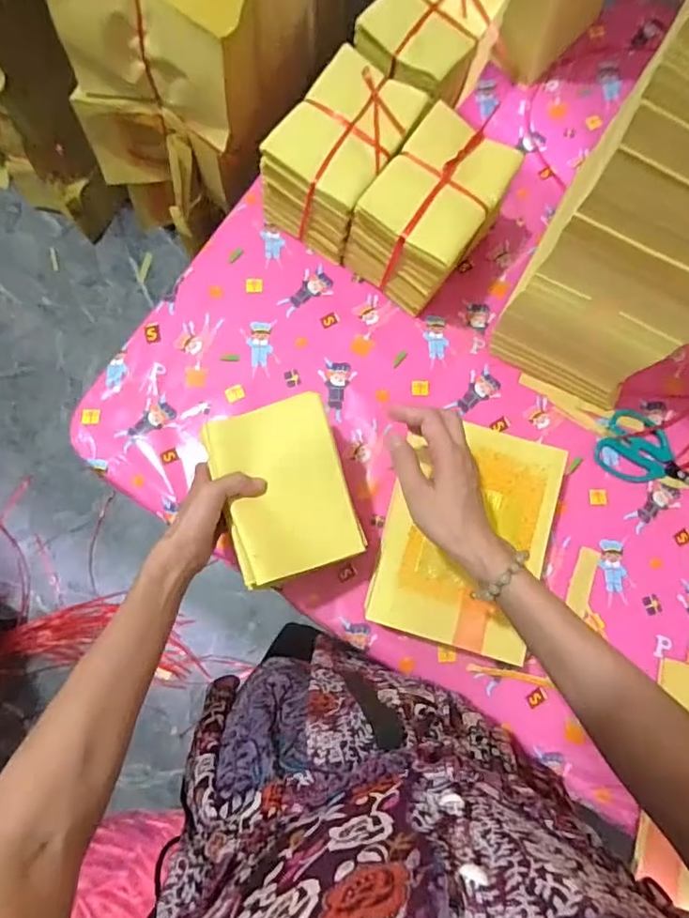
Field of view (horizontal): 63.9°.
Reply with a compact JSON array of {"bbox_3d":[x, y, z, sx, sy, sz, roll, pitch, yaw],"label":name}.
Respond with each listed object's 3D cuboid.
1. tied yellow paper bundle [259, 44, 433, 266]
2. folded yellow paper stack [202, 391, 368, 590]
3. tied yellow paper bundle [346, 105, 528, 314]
[{"bbox_3d":[0.002,-0.361,0.674,0.125,0.139,0.174,35,80,5],"label":"tied yellow paper bundle"},{"bbox_3d":[-0.057,0.029,0.527,0.118,0.031,0.158,-17,80,-5],"label":"folded yellow paper stack"},{"bbox_3d":[0.103,-0.288,0.663,0.123,0.134,0.167,40,80,6],"label":"tied yellow paper bundle"}]

